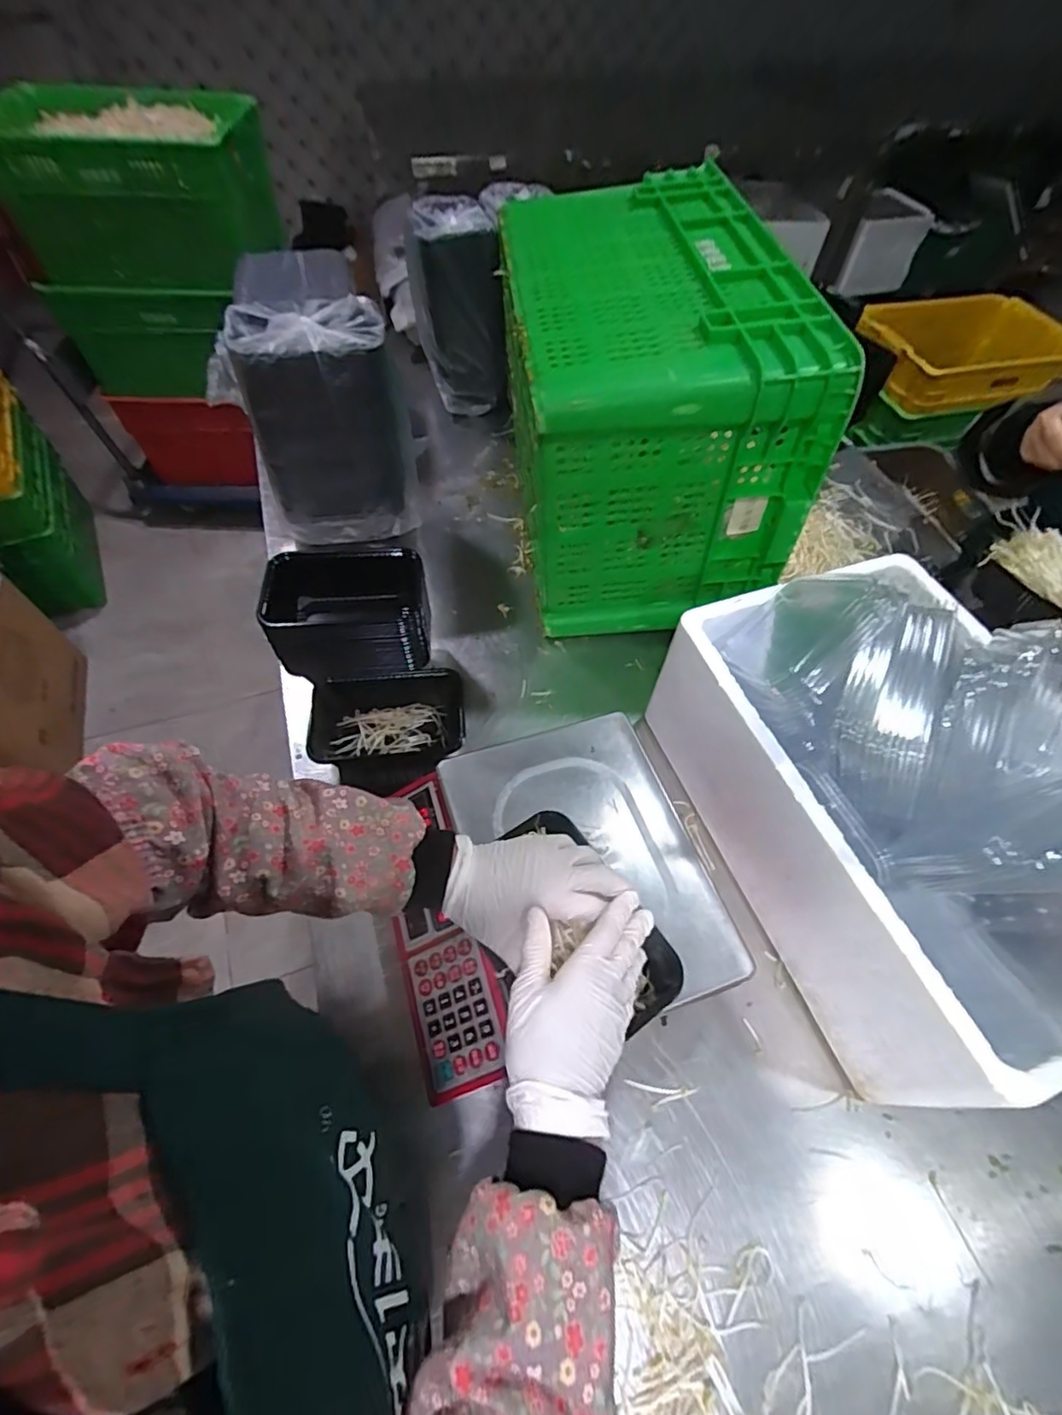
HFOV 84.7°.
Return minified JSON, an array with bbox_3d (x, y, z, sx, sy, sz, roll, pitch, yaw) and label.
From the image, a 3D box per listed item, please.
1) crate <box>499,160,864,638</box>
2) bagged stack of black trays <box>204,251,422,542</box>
[{"bbox_3d":[0.135,-0.429,0.826,0.323,0.356,0.528,-3,54,-6],"label":"crate"},{"bbox_3d":[-0.306,-0.395,0.855,0.230,0.328,0.212,-15,57,-15],"label":"bagged stack of black trays"}]

